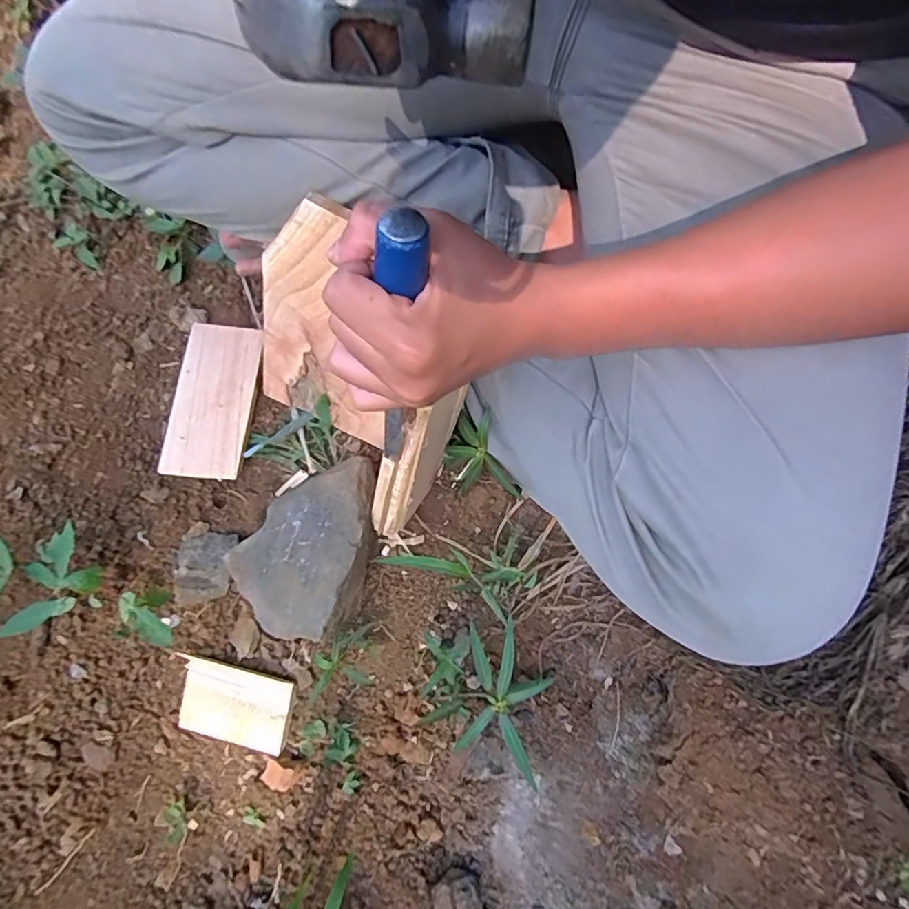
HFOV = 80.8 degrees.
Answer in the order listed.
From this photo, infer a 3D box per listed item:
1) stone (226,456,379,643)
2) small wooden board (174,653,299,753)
[{"bbox_3d":[-0.132,0.076,0.490,0.111,0.063,0.169,18,75,6],"label":"stone"},{"bbox_3d":[-0.207,0.236,0.501,0.107,0.006,0.069,13,91,5],"label":"small wooden board"}]

